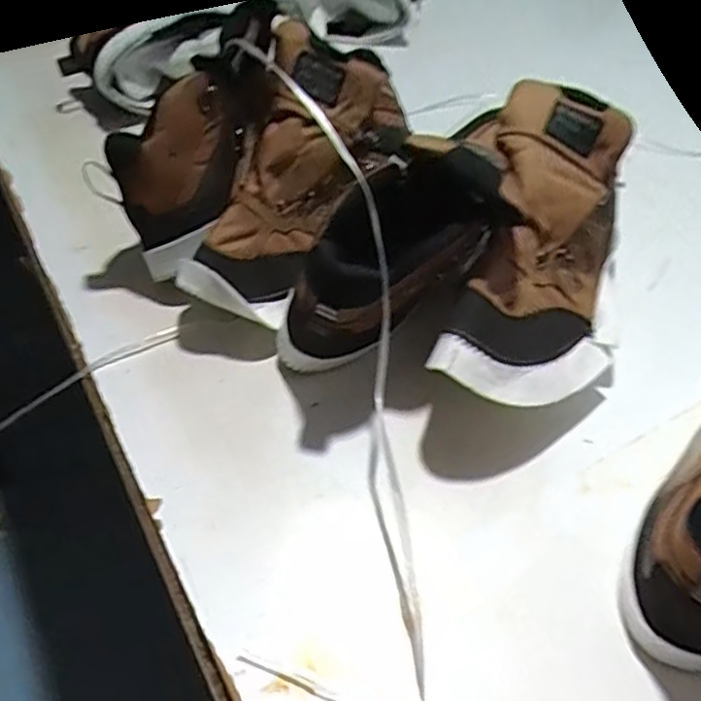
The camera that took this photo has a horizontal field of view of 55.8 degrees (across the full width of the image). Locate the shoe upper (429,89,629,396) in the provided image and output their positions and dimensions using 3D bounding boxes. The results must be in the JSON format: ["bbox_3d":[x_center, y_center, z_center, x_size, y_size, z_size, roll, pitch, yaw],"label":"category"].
[{"bbox_3d":[0.134,-0.075,0.456,0.123,0.121,0.242,13,48,9],"label":"shoe upper"}]

